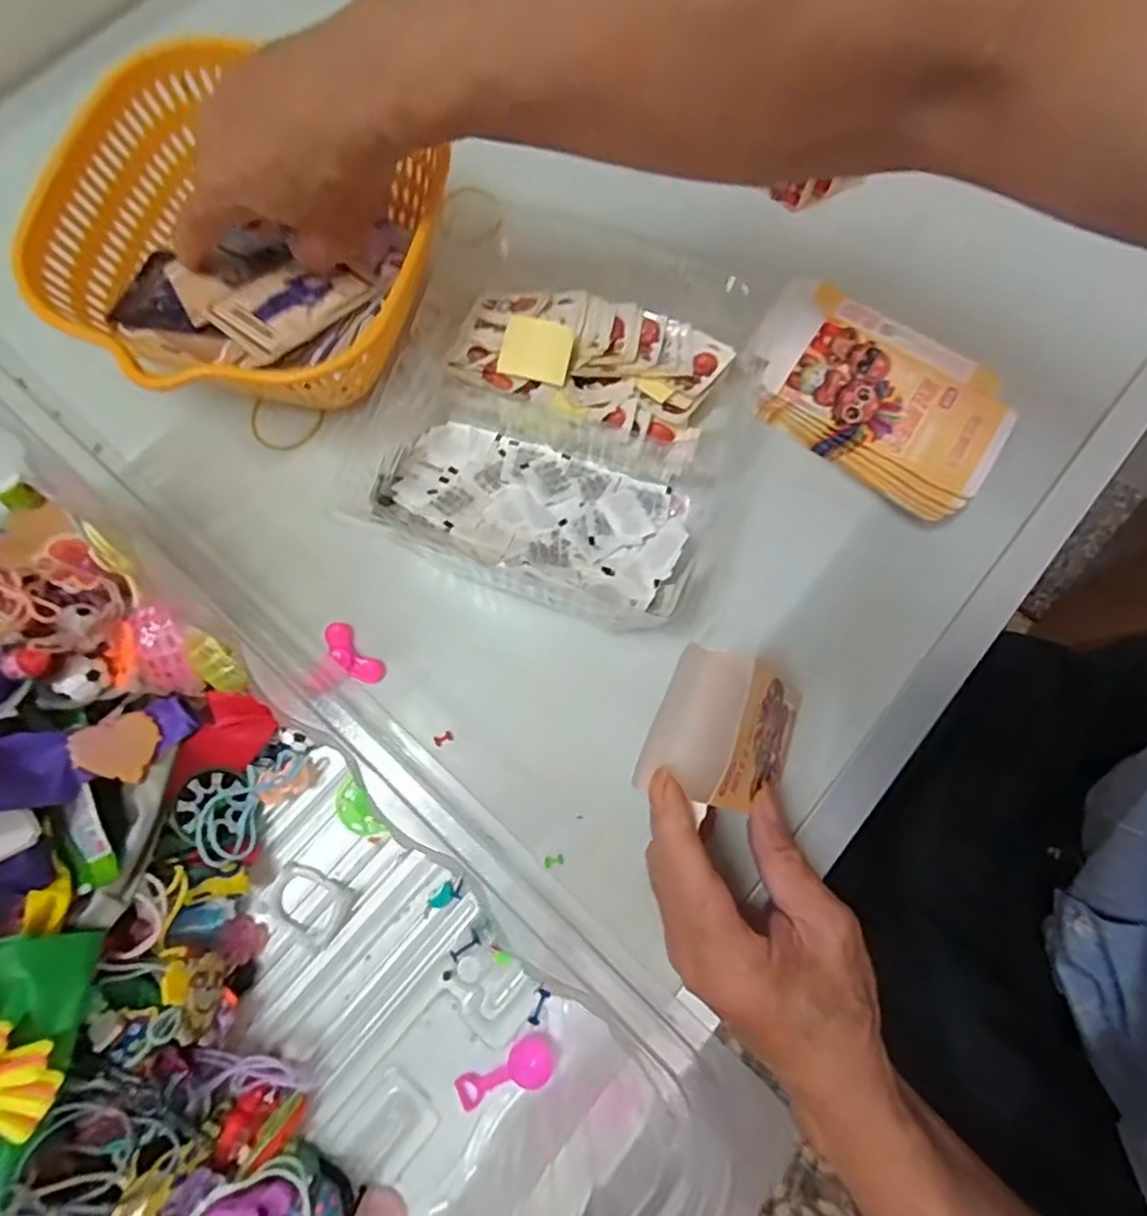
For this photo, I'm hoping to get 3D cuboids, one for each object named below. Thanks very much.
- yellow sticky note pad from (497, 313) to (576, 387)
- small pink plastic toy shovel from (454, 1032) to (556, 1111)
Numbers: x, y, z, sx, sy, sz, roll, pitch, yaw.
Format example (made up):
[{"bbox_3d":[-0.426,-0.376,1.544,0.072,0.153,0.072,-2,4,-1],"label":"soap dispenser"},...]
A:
[{"bbox_3d":[-0.021,-0.148,0.370,0.039,0.006,0.034,13,97,-7],"label":"yellow sticky note pad"},{"bbox_3d":[-0.034,0.226,0.313,0.050,0.008,0.019,-18,78,-5],"label":"small pink plastic toy shovel"}]

